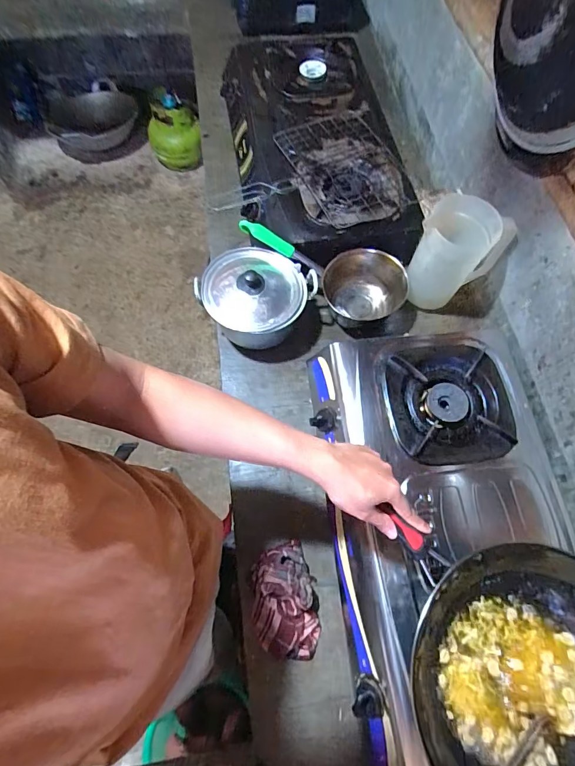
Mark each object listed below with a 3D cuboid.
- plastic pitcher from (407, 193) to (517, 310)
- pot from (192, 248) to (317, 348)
[{"bbox_3d":[0.350,-0.274,0.830,0.149,0.192,0.161,1,68,-3],"label":"plastic pitcher"},{"bbox_3d":[-0.070,-0.182,0.816,0.207,0.133,0.184,30,70,9],"label":"pot"}]

